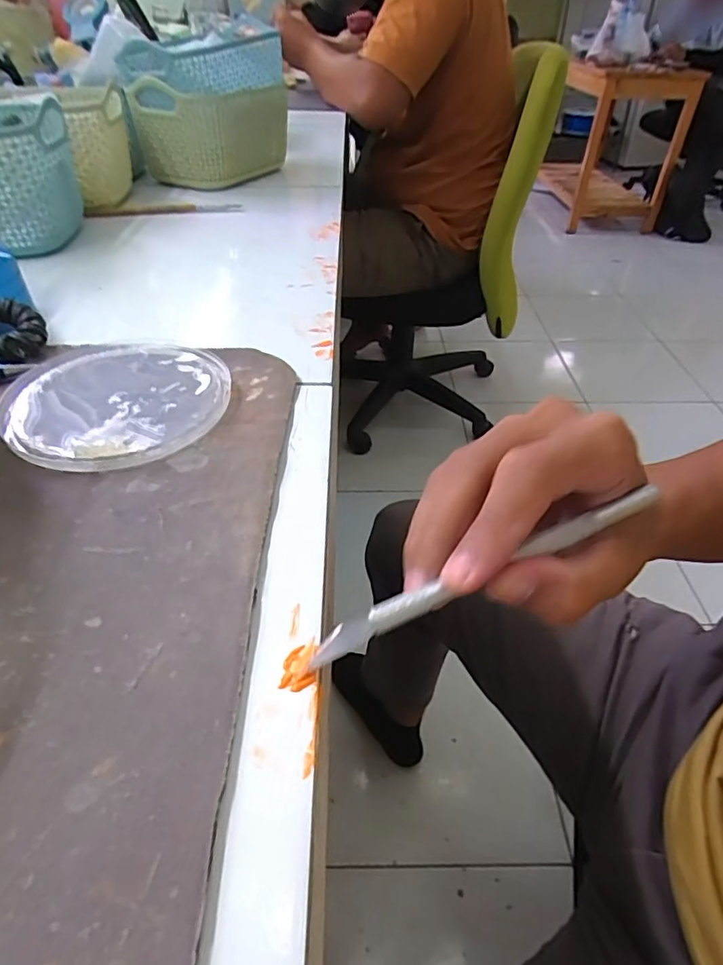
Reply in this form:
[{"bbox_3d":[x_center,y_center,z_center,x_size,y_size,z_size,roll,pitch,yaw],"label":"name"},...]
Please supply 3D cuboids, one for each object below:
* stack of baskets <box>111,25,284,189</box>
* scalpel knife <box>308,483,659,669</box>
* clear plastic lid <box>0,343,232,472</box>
[{"bbox_3d":[-0.166,-0.398,0.578,0.115,0.117,0.157,20,45,20],"label":"stack of baskets"},{"bbox_3d":[0.044,0.029,0.180,0.131,0.006,0.010,-22,47,-13],"label":"scalpel knife"},{"bbox_3d":[-0.119,-0.041,0.263,0.102,0.006,0.099,2,42,-1],"label":"clear plastic lid"}]

